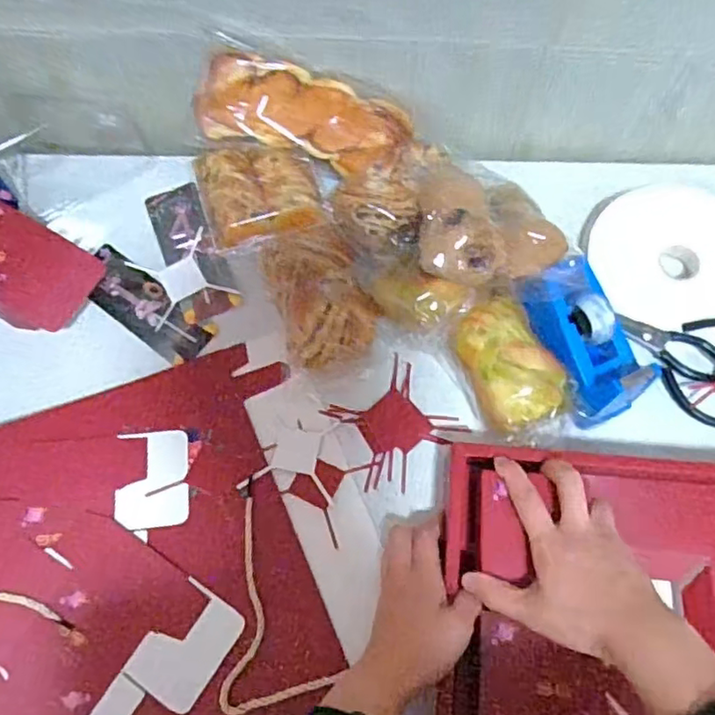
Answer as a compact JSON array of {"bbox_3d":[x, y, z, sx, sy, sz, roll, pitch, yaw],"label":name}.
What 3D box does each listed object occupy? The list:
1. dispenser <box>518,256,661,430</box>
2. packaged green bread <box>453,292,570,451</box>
[{"bbox_3d":[0.197,-0.012,0.530,0.063,0.054,0.143,-26,89,-13],"label":"dispenser"},{"bbox_3d":[0.134,0.016,0.552,0.077,0.060,0.128,-26,71,-9],"label":"packaged green bread"}]

